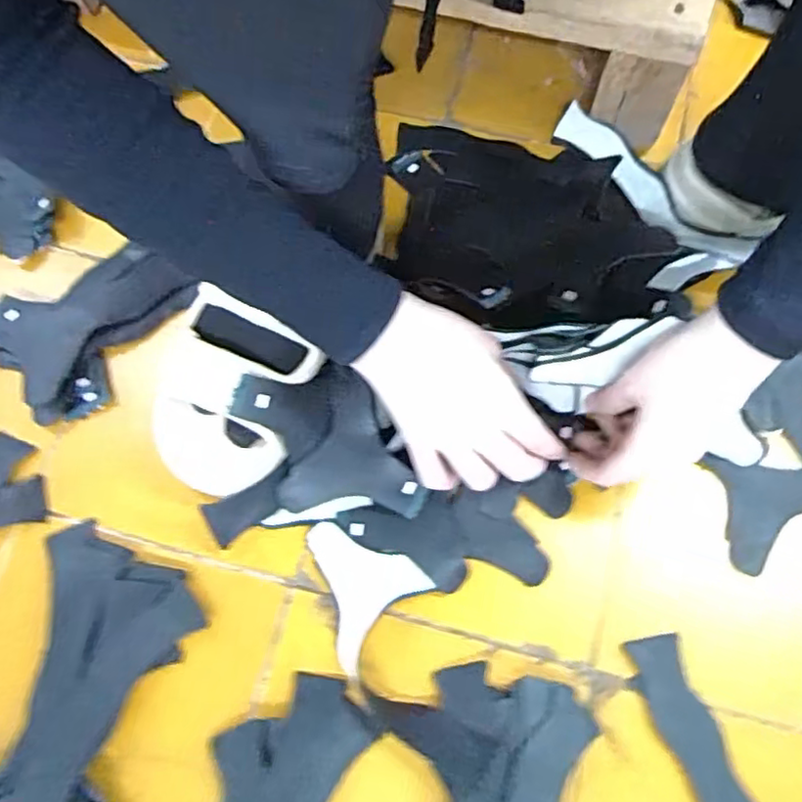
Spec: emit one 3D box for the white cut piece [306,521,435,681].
[{"bbox_3d":[-0.034,0.115,0.419,0.073,0.018,0.084,-42,74,-13],"label":"white cut piece"}]

